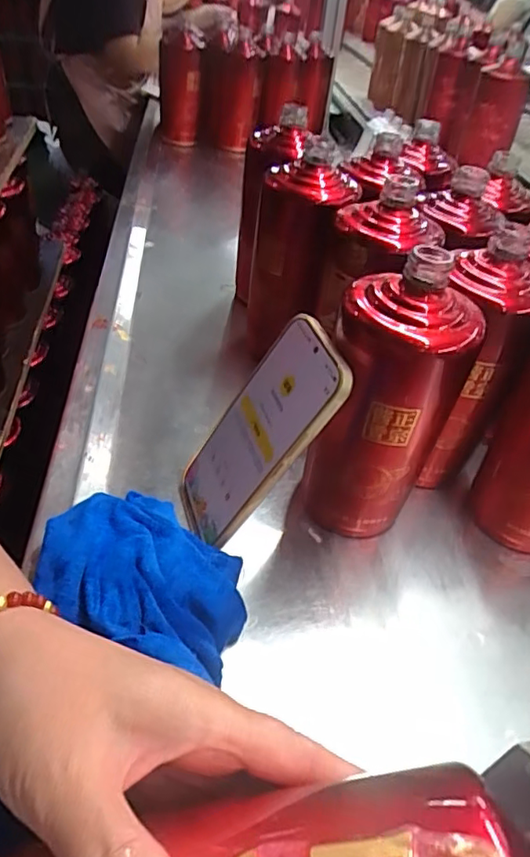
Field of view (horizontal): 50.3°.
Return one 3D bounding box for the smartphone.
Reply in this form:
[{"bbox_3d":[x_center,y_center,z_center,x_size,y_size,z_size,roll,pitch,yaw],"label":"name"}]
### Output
[{"bbox_3d":[-0.007,0.005,0.366,0.008,0.160,0.076,13,34,-38],"label":"smartphone"}]

